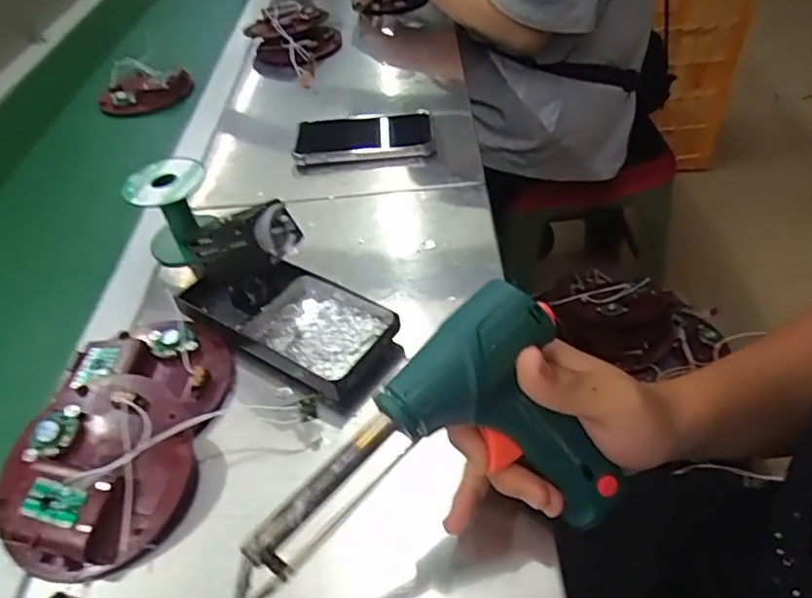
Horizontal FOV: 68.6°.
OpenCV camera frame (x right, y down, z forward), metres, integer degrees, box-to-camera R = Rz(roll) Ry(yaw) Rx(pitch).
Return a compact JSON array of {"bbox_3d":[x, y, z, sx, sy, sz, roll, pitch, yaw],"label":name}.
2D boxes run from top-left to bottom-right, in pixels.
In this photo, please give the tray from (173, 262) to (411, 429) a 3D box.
[{"bbox_3d":[-0.088,0.012,0.446,0.171,0.030,0.082,25,53,28],"label":"tray"}]

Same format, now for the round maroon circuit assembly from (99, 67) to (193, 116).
[{"bbox_3d":[-0.344,-0.274,0.779,0.119,0.021,0.092,2,46,9],"label":"round maroon circuit assembly"}]

